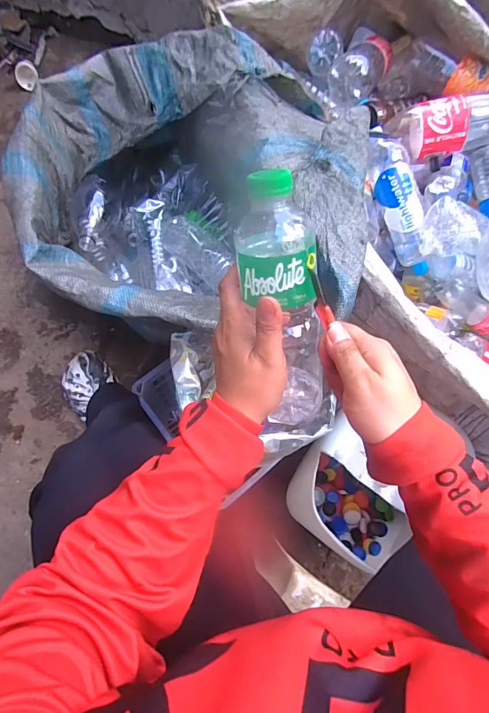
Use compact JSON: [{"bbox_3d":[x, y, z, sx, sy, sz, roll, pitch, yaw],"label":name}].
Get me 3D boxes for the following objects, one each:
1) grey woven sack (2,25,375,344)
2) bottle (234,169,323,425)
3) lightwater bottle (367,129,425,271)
[{"bbox_3d":[-0.102,-0.273,0.753,0.579,0.347,0.573,5,70,1],"label":"grey woven sack"},{"bbox_3d":[0.034,-0.028,0.312,0.058,0.213,0.050,-26,45,-9],"label":"bottle"},{"bbox_3d":[0.312,-0.316,0.774,0.069,0.089,0.269,-25,106,-9],"label":"lightwater bottle"}]

